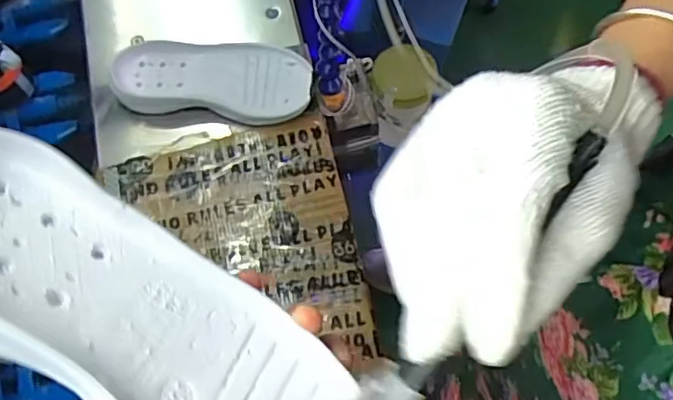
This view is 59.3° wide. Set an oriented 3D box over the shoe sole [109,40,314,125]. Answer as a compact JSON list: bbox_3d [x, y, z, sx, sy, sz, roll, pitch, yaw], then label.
[{"bbox_3d":[-0.129,-0.131,0.630,0.206,0.031,0.089,7,72,2],"label":"shoe sole"}]

